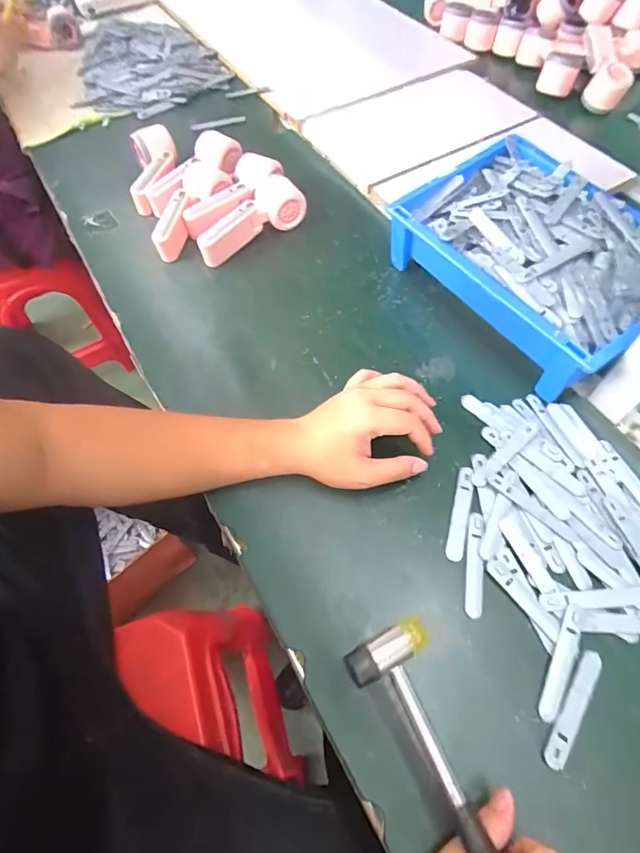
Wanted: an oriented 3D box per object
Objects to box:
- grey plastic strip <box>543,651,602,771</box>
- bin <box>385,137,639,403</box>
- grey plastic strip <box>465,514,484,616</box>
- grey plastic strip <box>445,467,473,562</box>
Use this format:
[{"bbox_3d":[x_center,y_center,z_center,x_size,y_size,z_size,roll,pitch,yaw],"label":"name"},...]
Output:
[{"bbox_3d":[0.202,0.223,0.366,0.016,0.004,0.093,31,69,15],"label":"grey plastic strip"},{"bbox_3d":[0.250,-0.197,0.550,0.212,0.108,0.303,-33,65,-17],"label":"bin"},{"bbox_3d":[0.143,0.125,0.423,0.015,0.004,0.093,9,60,5],"label":"grey plastic strip"},{"bbox_3d":[0.137,0.083,0.447,0.016,0.005,0.095,13,61,8],"label":"grey plastic strip"}]

